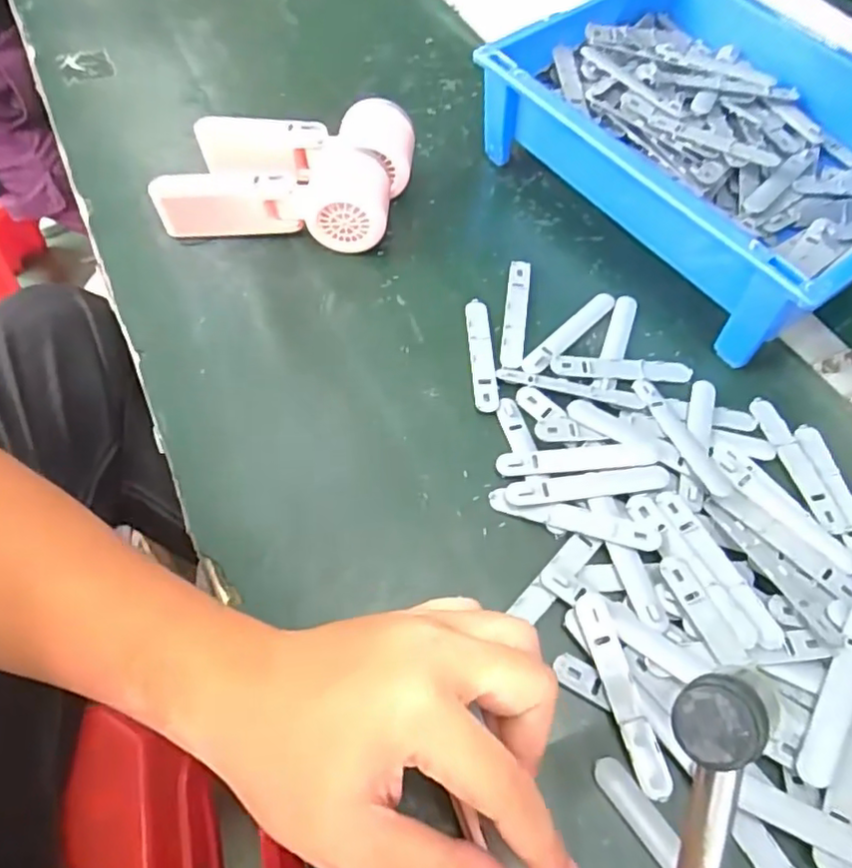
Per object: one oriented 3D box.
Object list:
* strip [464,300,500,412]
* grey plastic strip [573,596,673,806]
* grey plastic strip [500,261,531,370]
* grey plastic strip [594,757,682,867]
[{"bbox_3d":[0.037,-0.054,0.425,0.016,0.004,0.091,-1,59,-4],"label":"strip"},{"bbox_3d":[0.096,0.127,0.313,0.016,0.004,0.094,-20,67,6],"label":"grey plastic strip"},{"bbox_3d":[0.063,-0.084,0.445,0.016,0.006,0.096,9,59,2],"label":"grey plastic strip"},{"bbox_3d":[0.111,0.189,0.283,0.015,0.004,0.094,-31,65,-20],"label":"grey plastic strip"}]

